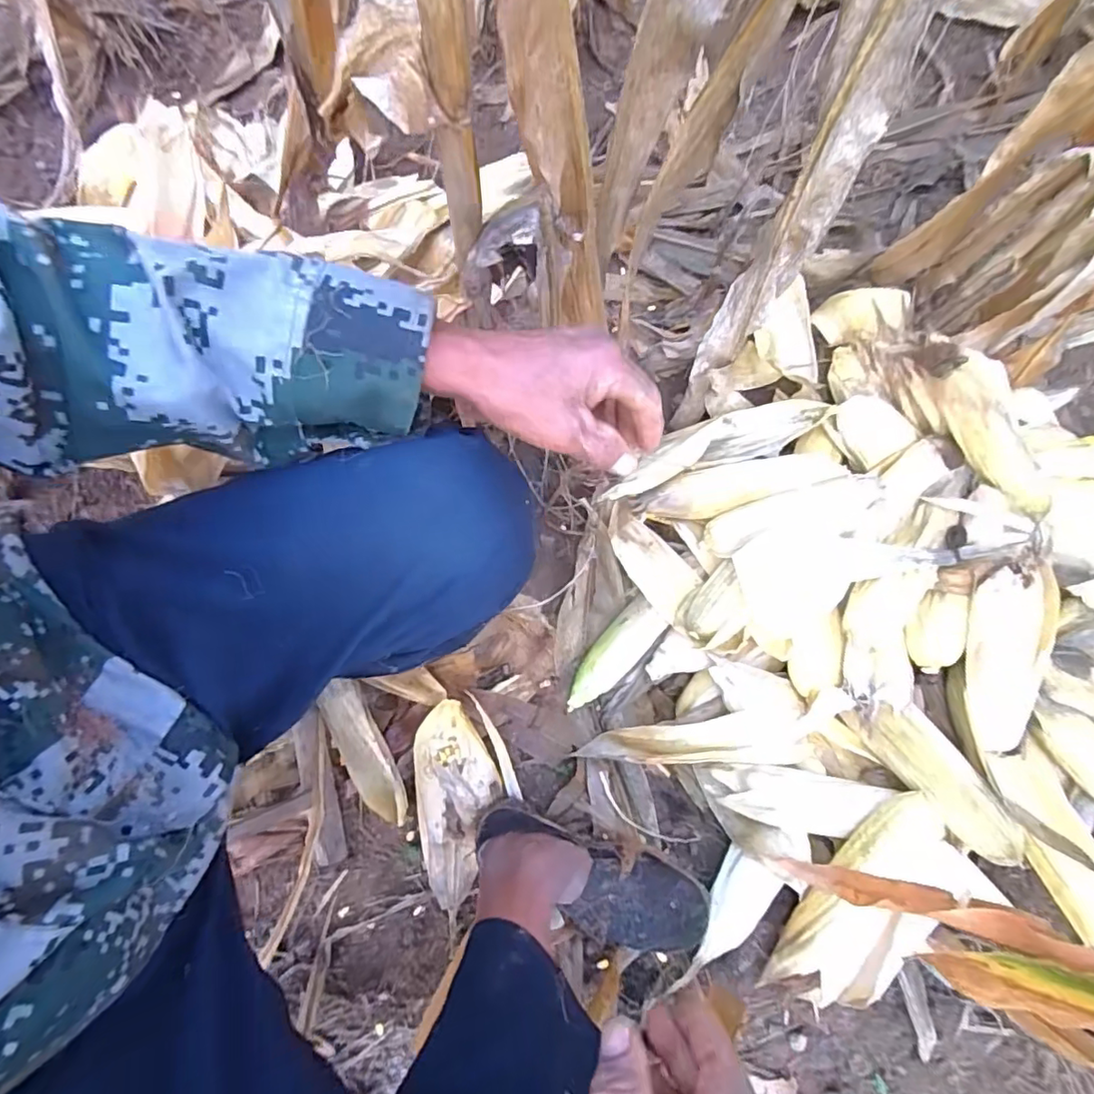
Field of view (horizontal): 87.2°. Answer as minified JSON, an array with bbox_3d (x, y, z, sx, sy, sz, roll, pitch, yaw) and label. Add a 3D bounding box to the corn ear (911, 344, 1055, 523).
[{"bbox_3d":[0.503,-0.135,0.666,0.255,0.066,0.059,43,78,-20],"label":"corn ear"}]

